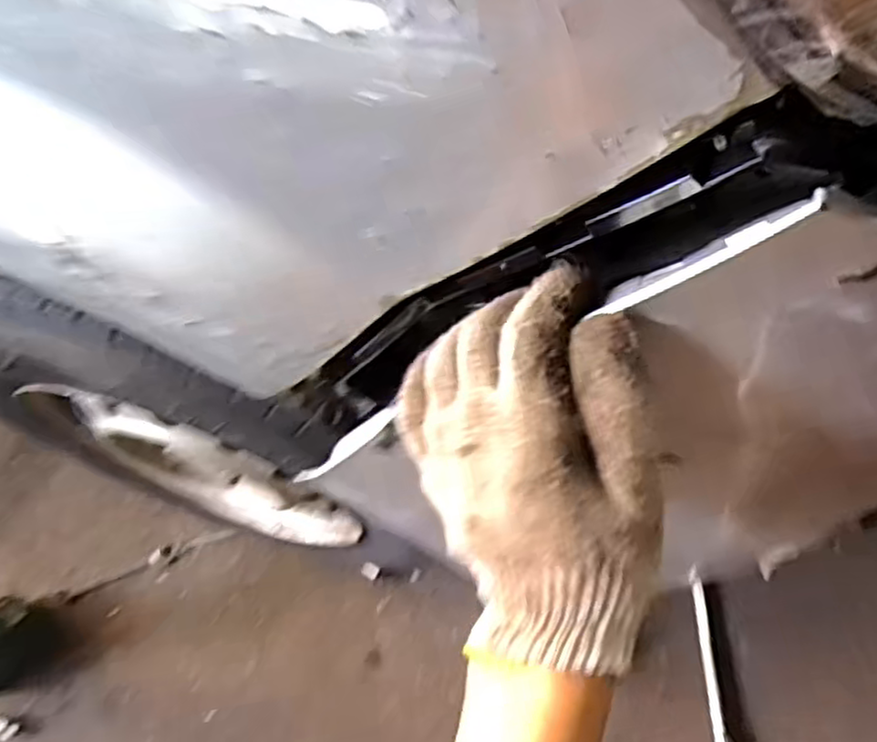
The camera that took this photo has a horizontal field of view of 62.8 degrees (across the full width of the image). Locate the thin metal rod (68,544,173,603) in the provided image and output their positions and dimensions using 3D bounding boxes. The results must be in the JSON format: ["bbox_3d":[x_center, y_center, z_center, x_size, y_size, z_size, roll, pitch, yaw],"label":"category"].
[{"bbox_3d":[-0.514,0.328,1.157,0.172,0.014,0.023,-26,67,-10],"label":"thin metal rod"}]

